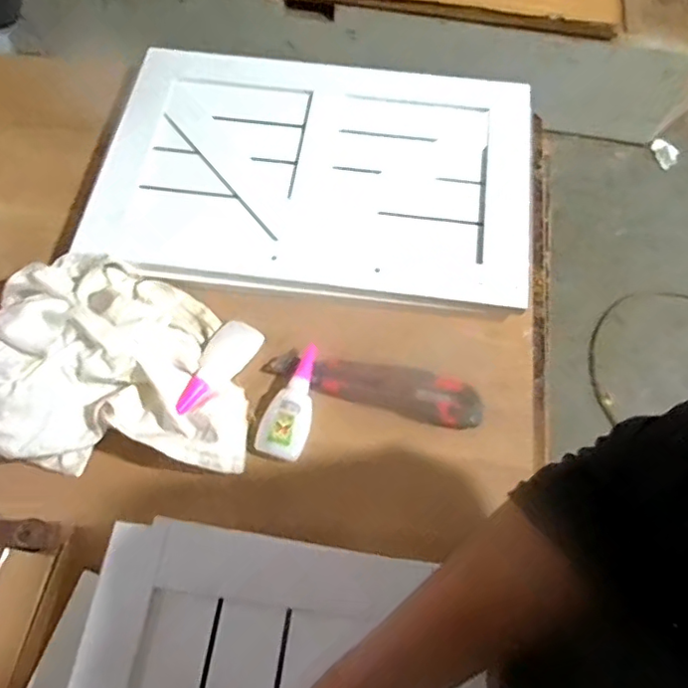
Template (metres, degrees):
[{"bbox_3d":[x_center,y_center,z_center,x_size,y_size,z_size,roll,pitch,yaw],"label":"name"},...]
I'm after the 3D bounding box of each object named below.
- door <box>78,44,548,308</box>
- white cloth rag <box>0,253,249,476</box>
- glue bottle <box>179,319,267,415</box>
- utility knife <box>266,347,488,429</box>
[{"bbox_3d":[-0.028,-0.181,0.574,0.423,0.019,0.276,8,64,4],"label":"door"},{"bbox_3d":[-0.191,0.007,0.481,0.215,0.070,0.186,1,63,0],"label":"white cloth rag"},{"bbox_3d":[-0.113,0.018,0.499,0.037,0.019,0.099,32,68,15],"label":"glue bottle"},{"bbox_3d":[0.026,0.031,0.499,0.186,0.017,0.042,17,67,6],"label":"utility knife"}]

